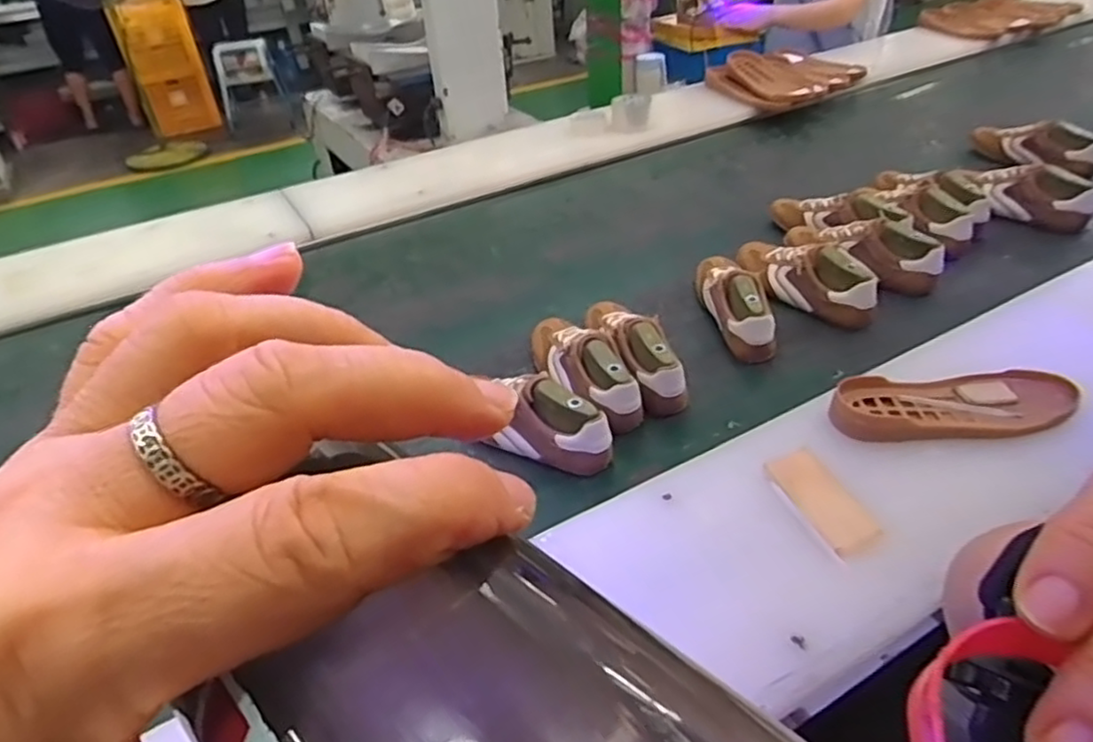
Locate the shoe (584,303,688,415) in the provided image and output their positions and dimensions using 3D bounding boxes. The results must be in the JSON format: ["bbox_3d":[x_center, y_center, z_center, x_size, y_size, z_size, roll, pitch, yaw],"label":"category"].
[{"bbox_3d":[0.112,-0.036,0.944,0.074,0.093,0.230,-15,38,-12],"label":"shoe"}]

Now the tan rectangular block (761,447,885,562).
[{"bbox_3d":[0.265,0.123,0.674,0.049,0.017,0.129,-15,38,-12],"label":"tan rectangular block"}]

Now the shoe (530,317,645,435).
[{"bbox_3d":[0.047,-0.012,0.922,0.075,0.085,0.231,-22,40,-20],"label":"shoe"}]

